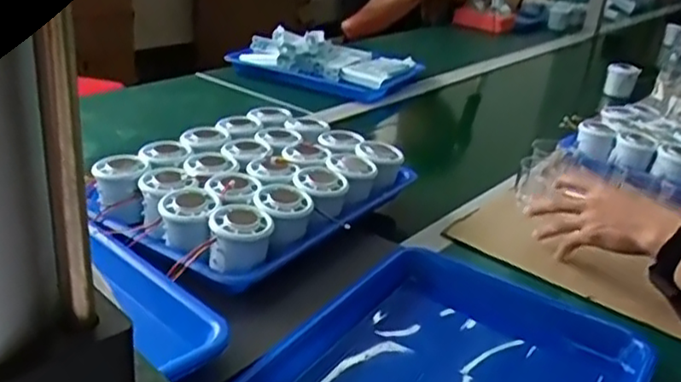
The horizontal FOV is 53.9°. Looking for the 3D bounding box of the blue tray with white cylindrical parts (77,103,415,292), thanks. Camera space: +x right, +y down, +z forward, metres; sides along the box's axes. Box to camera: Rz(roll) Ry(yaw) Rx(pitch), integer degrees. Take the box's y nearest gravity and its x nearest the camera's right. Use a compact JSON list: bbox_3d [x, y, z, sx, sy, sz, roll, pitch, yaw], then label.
[{"bbox_3d":[-0.087,-0.010,0.721,0.226,0.062,0.318,17,28,33],"label":"blue tray with white cylindrical parts"}]

